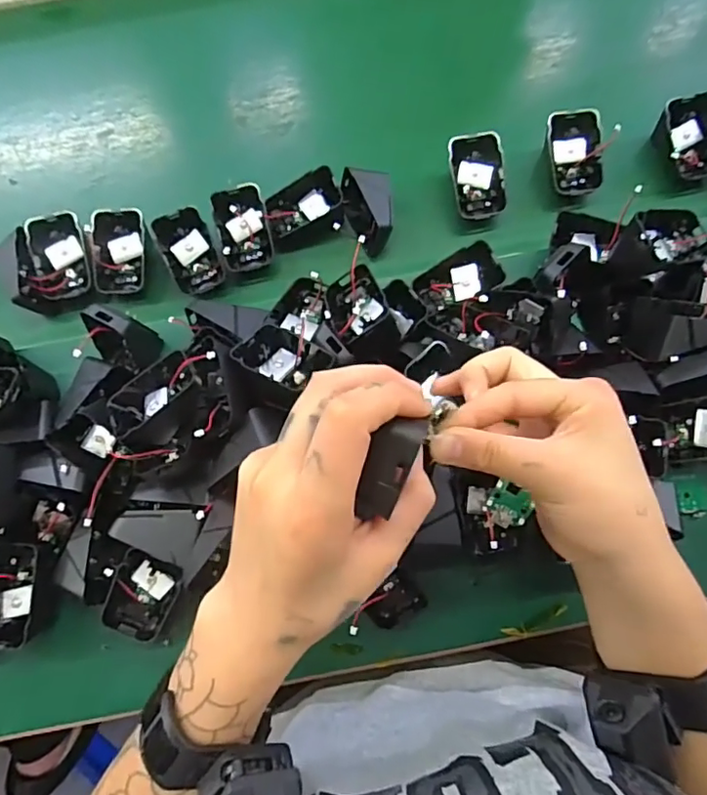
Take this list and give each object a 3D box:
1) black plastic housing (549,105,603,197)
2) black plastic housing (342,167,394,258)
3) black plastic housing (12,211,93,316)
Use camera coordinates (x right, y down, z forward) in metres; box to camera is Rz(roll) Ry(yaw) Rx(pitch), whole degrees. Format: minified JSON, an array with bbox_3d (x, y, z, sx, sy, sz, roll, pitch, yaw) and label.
[{"bbox_3d":[0.194,-0.212,0.471,0.044,0.019,0.072,-11,96,3],"label":"black plastic housing"},{"bbox_3d":[0.014,-0.161,0.473,0.043,0.056,0.065,-3,73,1],"label":"black plastic housing"},{"bbox_3d":[-0.256,-0.116,0.472,0.063,0.043,0.076,-11,73,-2],"label":"black plastic housing"}]

